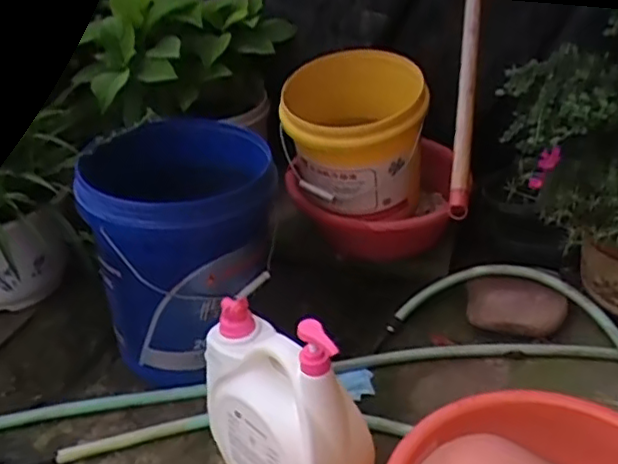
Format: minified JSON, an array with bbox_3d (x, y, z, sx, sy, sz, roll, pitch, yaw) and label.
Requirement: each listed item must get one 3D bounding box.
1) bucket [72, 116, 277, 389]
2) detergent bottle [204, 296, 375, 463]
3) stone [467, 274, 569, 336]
[{"bbox_3d":[-0.213,0.005,1.133,0.305,0.347,0.368,-8,33,-11],"label":"bucket"},{"bbox_3d":[-0.037,0.232,0.823,0.097,0.309,0.240,-26,40,-35],"label":"detergent bottle"},{"bbox_3d":[0.364,0.138,1.123,0.162,0.072,0.096,8,33,13],"label":"stone"}]

